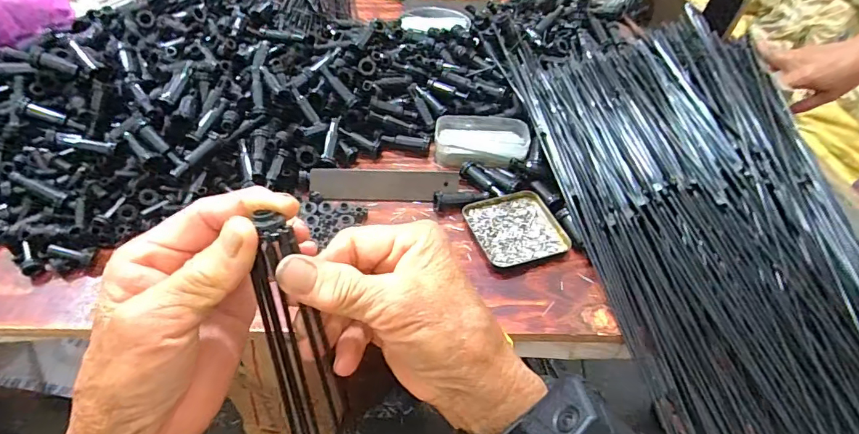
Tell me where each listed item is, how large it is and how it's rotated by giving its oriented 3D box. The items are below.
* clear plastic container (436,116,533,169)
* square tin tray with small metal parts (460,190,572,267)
[{"bbox_3d":[0.069,-0.099,0.595,0.122,0.034,0.077,6,47,2],"label":"clear plastic container"},{"bbox_3d":[0.096,0.011,0.514,0.096,0.014,0.093,-12,48,-14],"label":"square tin tray with small metal parts"}]

